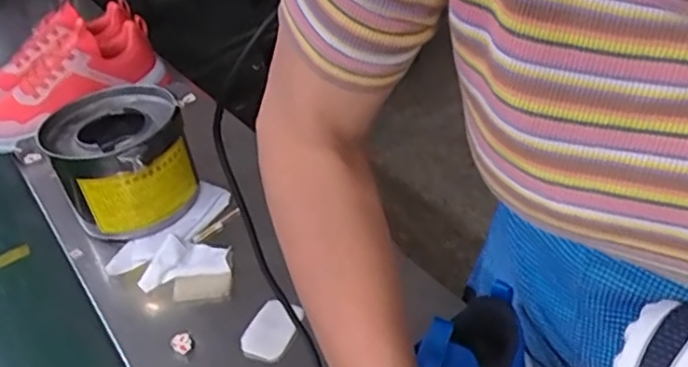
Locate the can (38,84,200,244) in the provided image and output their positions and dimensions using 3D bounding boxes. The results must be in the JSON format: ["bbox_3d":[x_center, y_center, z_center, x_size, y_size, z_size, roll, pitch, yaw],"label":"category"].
[{"bbox_3d":[-0.240,-0.018,0.688,0.135,0.117,0.153,-25,41,-21],"label":"can"}]

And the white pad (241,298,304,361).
[{"bbox_3d":[-0.065,0.131,0.553,0.044,0.015,0.056,15,43,25],"label":"white pad"}]

